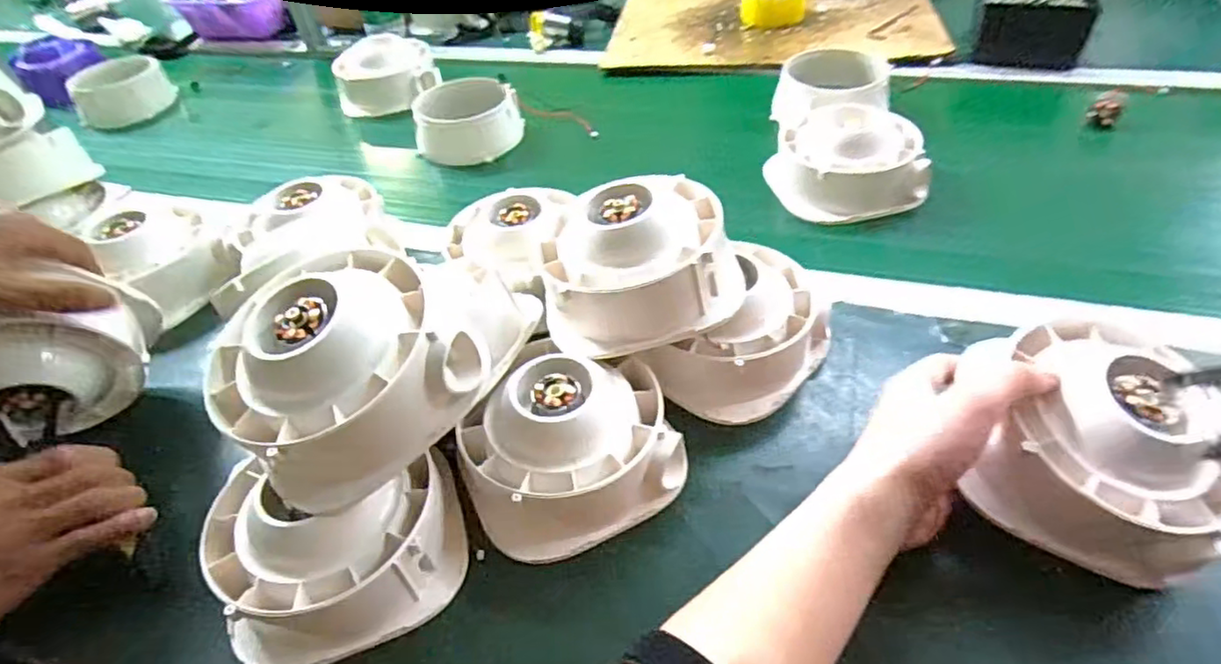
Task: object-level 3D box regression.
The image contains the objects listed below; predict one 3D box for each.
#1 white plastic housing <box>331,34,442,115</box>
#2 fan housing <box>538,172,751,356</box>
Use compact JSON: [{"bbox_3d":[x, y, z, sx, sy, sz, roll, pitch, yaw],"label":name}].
[{"bbox_3d":[-0.308,-0.358,0.899,0.144,0.052,0.133,-18,46,-11],"label":"white plastic housing"},{"bbox_3d":[0.020,-0.053,0.453,0.137,0.074,0.120,-12,45,-5],"label":"fan housing"}]

